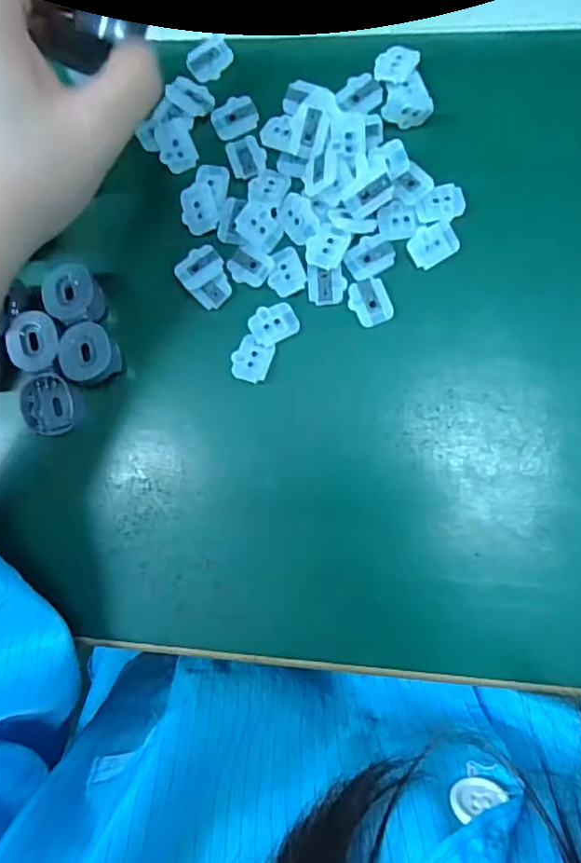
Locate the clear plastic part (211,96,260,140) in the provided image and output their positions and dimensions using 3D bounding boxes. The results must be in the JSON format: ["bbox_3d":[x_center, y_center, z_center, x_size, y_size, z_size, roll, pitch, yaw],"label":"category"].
[{"bbox_3d":[-0.027,-0.153,0.276,0.022,0.004,0.019,-23,81,4],"label":"clear plastic part"}]

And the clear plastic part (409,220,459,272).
[{"bbox_3d":[0.066,-0.086,0.260,0.022,0.005,0.016,-32,81,2],"label":"clear plastic part"}]

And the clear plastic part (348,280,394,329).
[{"bbox_3d":[0.036,-0.059,0.258,0.017,0.004,0.022,-26,81,3],"label":"clear plastic part"}]

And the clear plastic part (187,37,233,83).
[{"bbox_3d":[-0.041,-0.186,0.285,0.018,0.004,0.023,44,90,10],"label":"clear plastic part"}]

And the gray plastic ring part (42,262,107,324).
[{"bbox_3d":[-0.103,-0.064,0.274,0.029,0.015,0.025,44,90,10],"label":"gray plastic ring part"}]

